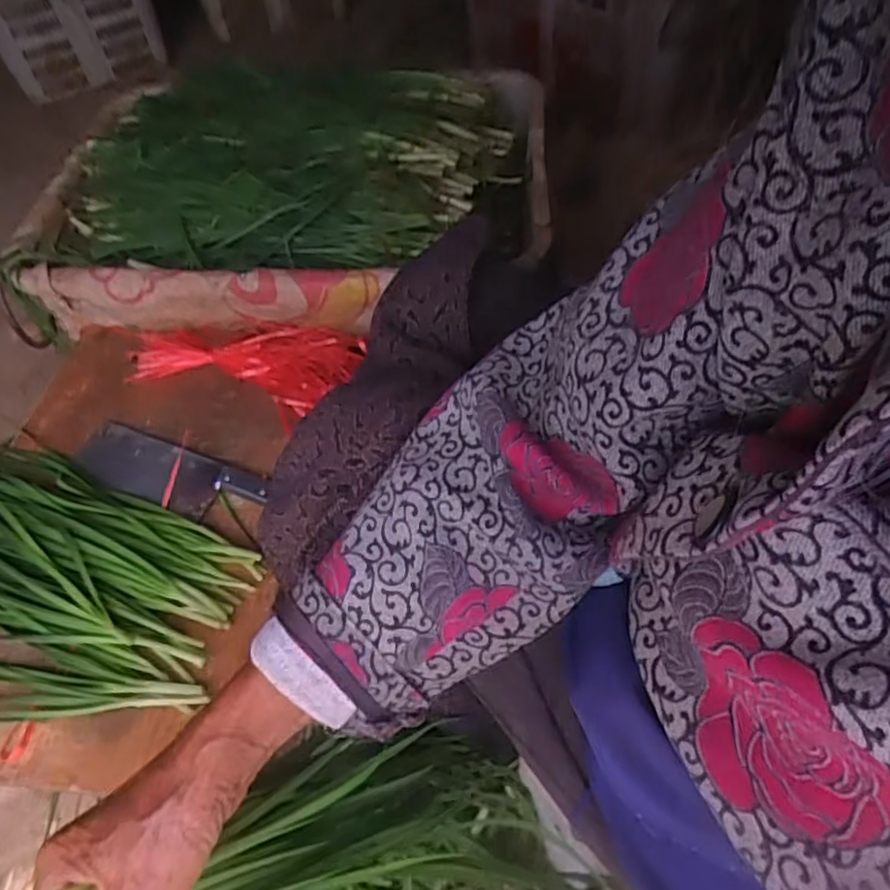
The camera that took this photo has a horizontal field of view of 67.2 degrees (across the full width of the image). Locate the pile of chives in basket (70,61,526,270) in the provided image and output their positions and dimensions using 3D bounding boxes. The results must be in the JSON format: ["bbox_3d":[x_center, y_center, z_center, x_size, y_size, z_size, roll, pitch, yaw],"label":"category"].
[{"bbox_3d":[-0.187,-0.368,0.874,0.569,0.095,0.329,-5,54,2],"label":"pile of chives in basket"}]

